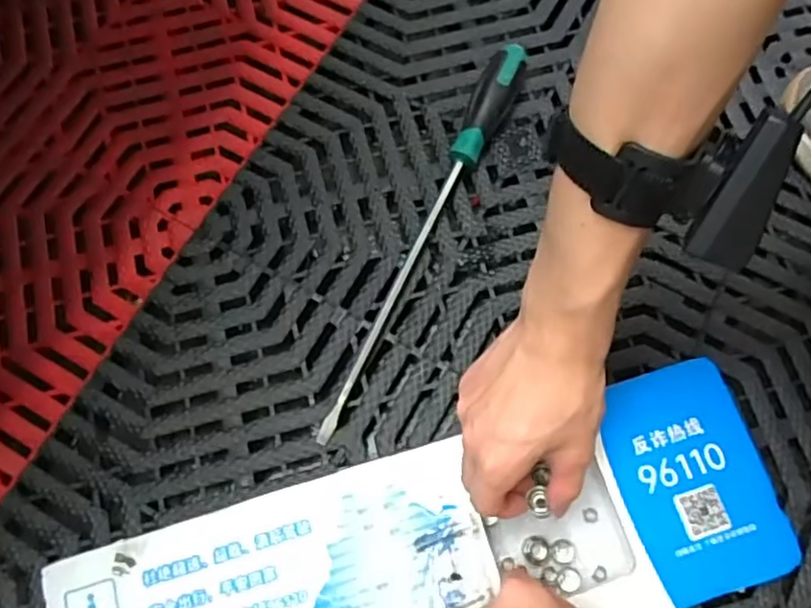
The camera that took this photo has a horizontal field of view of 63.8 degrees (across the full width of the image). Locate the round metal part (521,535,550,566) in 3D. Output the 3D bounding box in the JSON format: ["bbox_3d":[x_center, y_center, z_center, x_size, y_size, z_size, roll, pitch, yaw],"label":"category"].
[{"bbox_3d":[0.091,0.172,0.453,0.018,0.007,0.019,0,72,0],"label":"round metal part"}]

